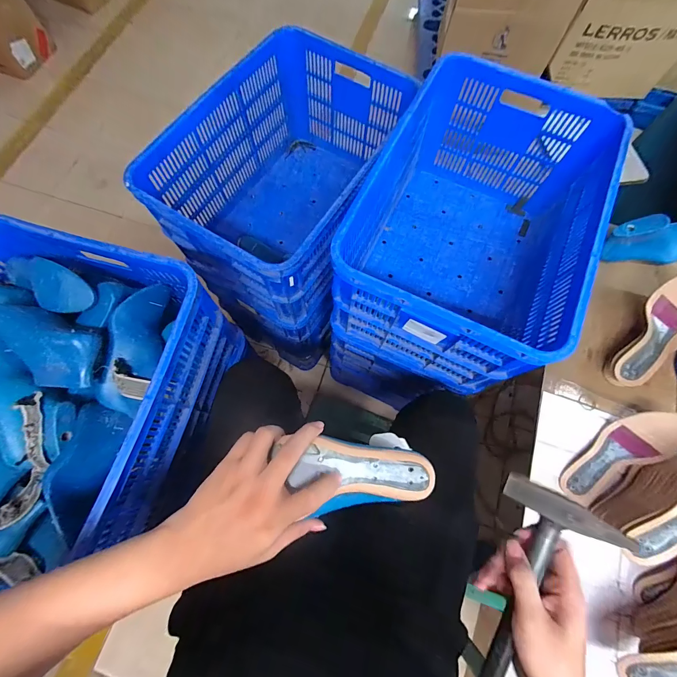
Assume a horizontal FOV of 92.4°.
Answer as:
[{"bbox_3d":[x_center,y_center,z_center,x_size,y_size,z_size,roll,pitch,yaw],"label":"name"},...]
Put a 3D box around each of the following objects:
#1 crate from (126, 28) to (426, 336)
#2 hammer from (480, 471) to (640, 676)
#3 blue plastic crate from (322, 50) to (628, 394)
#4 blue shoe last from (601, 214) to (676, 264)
[{"bbox_3d":[-0.119,-0.407,0.862,0.426,0.325,0.620,31,74,8],"label":"crate"},{"bbox_3d":[0.208,0.277,0.340,0.114,0.027,0.231,18,88,28],"label":"hammer"},{"bbox_3d":[0.286,-0.251,0.747,0.407,0.320,0.610,24,73,6],"label":"blue plastic crate"},{"bbox_3d":[0.667,-0.204,0.668,0.237,0.098,0.076,-12,72,-5],"label":"blue shoe last"}]

